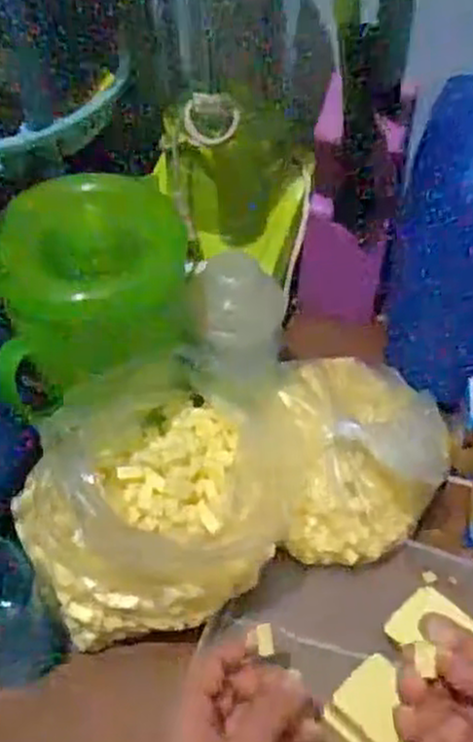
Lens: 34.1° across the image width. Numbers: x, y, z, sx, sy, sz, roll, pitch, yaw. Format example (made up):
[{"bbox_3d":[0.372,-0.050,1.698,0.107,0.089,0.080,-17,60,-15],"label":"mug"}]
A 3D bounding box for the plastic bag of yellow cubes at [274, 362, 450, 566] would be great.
[{"bbox_3d":[0.093,0.059,0.564,0.131,0.084,0.149,1,51,1],"label":"plastic bag of yellow cubes"}]

